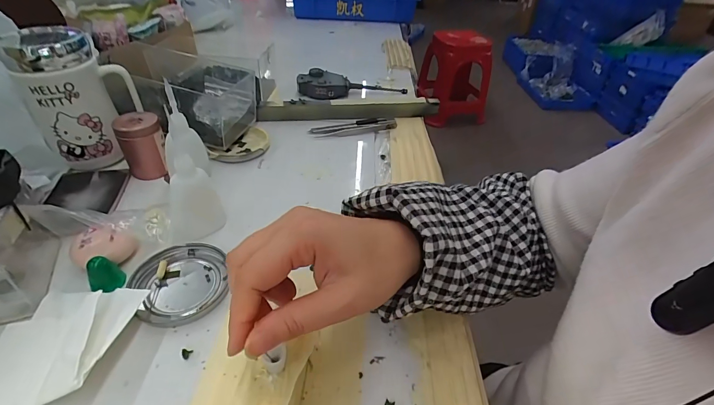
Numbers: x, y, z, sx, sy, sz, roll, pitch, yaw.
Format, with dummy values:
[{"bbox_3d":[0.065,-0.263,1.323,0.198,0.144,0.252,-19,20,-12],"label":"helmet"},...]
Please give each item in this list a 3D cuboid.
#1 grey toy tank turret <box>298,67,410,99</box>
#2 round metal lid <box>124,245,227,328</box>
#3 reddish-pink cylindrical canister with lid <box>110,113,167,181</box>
[{"bbox_3d":[-0.009,-0.210,0.620,0.185,0.030,0.055,-9,42,-14],"label":"grey toy tank turret"},{"bbox_3d":[-0.145,0.065,0.299,0.073,0.010,0.076,3,40,-3],"label":"round metal lid"},{"bbox_3d":[-0.239,-0.063,0.401,0.044,0.068,0.038,-19,45,-26],"label":"reddish-pink cylindrical canister with lid"}]

